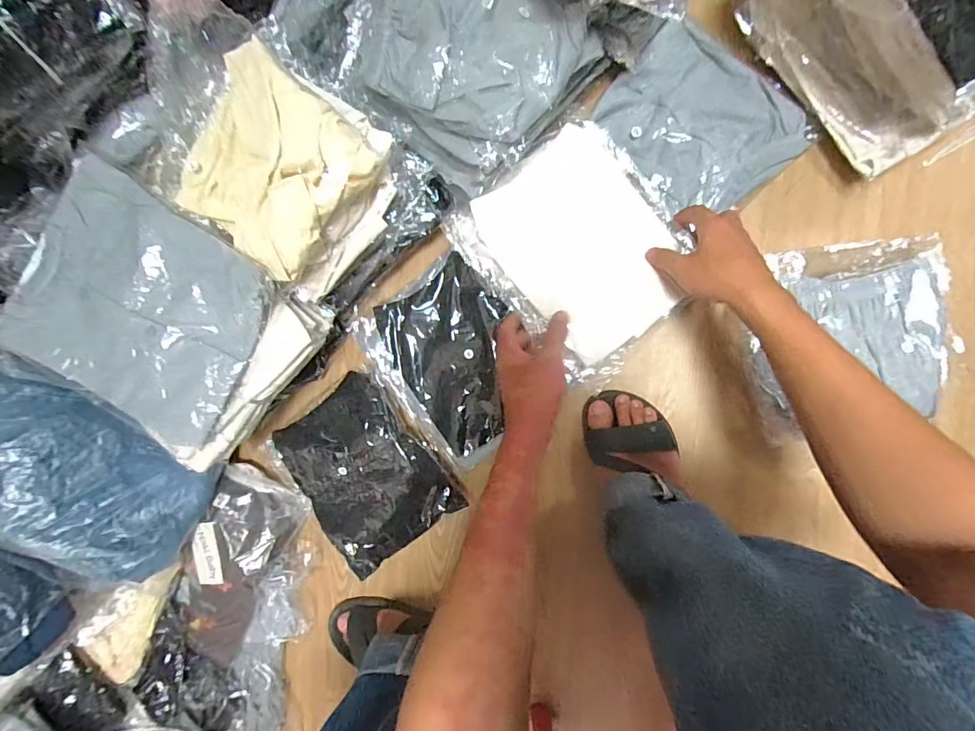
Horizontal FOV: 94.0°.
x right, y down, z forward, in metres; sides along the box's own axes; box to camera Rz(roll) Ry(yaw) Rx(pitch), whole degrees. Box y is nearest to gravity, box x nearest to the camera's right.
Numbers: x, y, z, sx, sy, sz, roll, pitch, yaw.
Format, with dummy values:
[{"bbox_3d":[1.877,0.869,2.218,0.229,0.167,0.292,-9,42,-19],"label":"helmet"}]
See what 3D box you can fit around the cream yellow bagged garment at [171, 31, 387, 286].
[{"bbox_3d":[-0.225,-0.202,0.468,0.168,0.051,0.176,41,98,5],"label":"cream yellow bagged garment"}]

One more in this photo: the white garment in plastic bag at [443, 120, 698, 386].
[{"bbox_3d":[0.111,-0.139,0.535,0.221,0.025,0.248,-38,89,-6],"label":"white garment in plastic bag"}]

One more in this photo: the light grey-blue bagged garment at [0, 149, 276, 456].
[{"bbox_3d":[-0.385,-0.064,0.502,0.262,0.048,0.230,33,98,6],"label":"light grey-blue bagged garment"}]

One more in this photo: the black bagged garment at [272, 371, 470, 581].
[{"bbox_3d":[-0.170,0.149,0.628,0.190,0.053,0.224,-36,87,9],"label":"black bagged garment"}]

